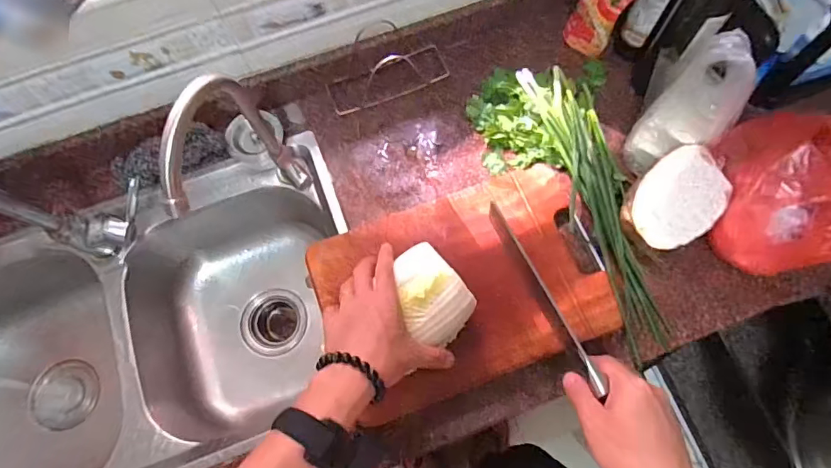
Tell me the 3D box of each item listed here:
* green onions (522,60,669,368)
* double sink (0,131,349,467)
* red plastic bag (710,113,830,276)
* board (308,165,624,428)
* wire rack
[{"bbox_3d":[0.237,-0.049,0.636,0.093,0.046,0.397,-11,71,-2],"label":"green onions"},{"bbox_3d":[-0.447,0.161,0.716,0.758,0.213,0.413,-22,72,-6],"label":"double sink"},{"bbox_3d":[0.459,-0.054,0.564,0.140,0.111,0.181,11,72,5],"label":"red plastic bag"},{"bbox_3d":[0.065,0.063,0.612,0.346,0.037,0.243,-22,72,-6],"label":"board"},{"bbox_3d":[-0.046,-0.243,0.674,0.172,0.107,0.077,-19,72,-5],"label":"wire rack"}]

